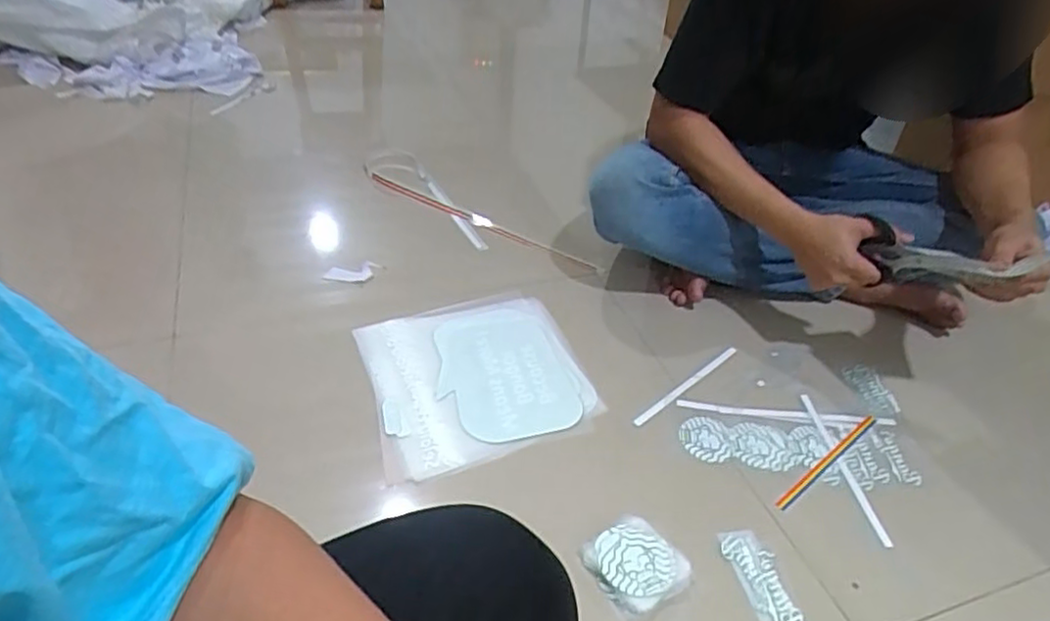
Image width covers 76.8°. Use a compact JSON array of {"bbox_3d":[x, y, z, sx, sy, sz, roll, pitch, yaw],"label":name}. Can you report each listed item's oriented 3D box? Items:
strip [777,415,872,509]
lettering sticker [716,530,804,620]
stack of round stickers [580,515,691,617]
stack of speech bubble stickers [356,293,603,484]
[{"bbox_3d":[0.362,0.179,0.788,0.212,0.004,0.012,-25,46,-32],"label":"strip"},{"bbox_3d":[0.232,0.264,0.655,0.047,0.004,0.103,-2,40,-13],"label":"lettering sticker"},{"bbox_3d":[0.108,0.248,0.651,0.088,0.017,0.084,-22,44,-29],"label":"stack of round stickers"},{"bbox_3d":[-0.065,0.069,0.847,0.267,0.032,0.286,-10,39,-17],"label":"stack of speech bubble stickers"}]

